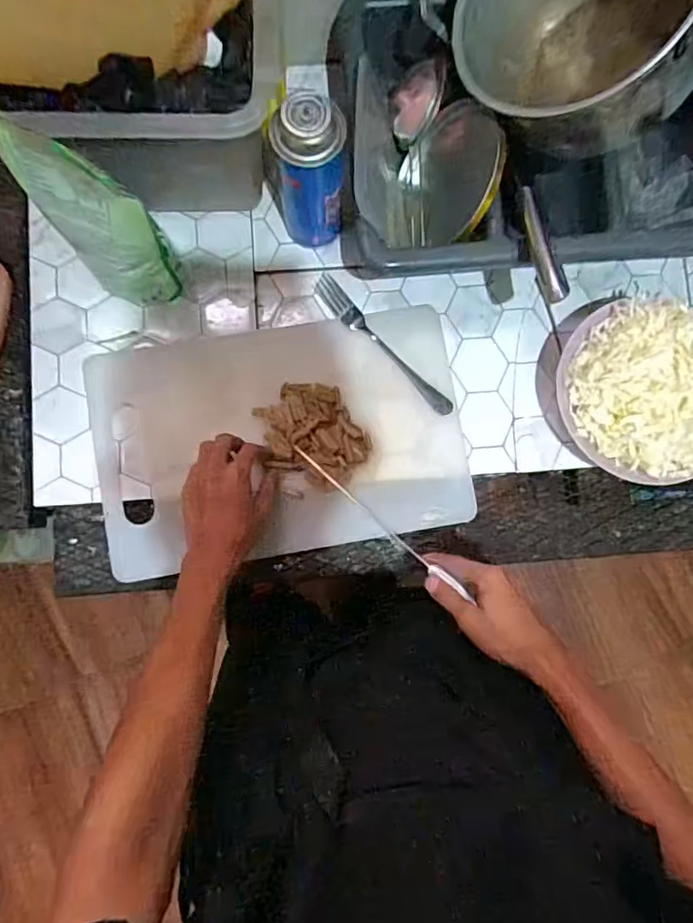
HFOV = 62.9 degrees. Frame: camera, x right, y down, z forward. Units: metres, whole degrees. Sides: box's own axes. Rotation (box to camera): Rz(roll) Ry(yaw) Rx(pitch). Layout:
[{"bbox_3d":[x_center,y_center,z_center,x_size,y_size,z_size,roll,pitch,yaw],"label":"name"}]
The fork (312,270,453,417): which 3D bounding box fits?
[{"bbox_3d":[0.040,-0.130,0.642,0.026,0.012,0.209,-42,88,-3],"label":"fork"}]

